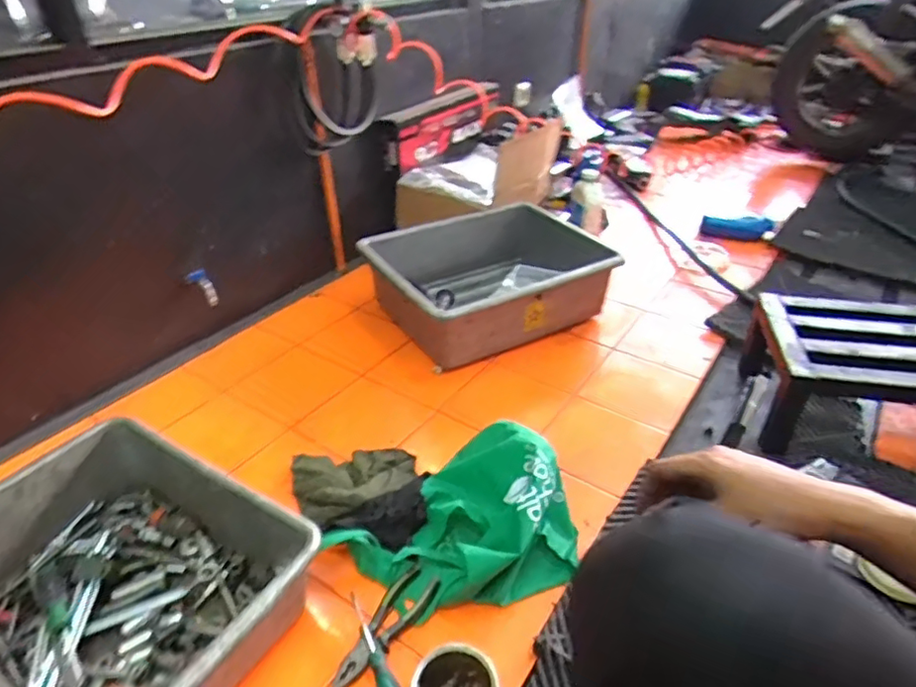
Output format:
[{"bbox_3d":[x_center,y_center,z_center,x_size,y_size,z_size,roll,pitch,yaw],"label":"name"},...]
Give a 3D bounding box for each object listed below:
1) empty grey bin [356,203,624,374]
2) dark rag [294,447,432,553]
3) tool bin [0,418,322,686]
[{"bbox_3d":[0.095,-0.166,1.463,0.568,0.172,0.435,-17,39,-23],"label":"empty grey bin"},{"bbox_3d":[-0.165,0.239,0.997,0.256,0.042,0.212,10,37,15],"label":"dark rag"},{"bbox_3d":[-0.443,0.318,0.784,0.463,0.160,0.327,20,40,26],"label":"tool bin"}]

